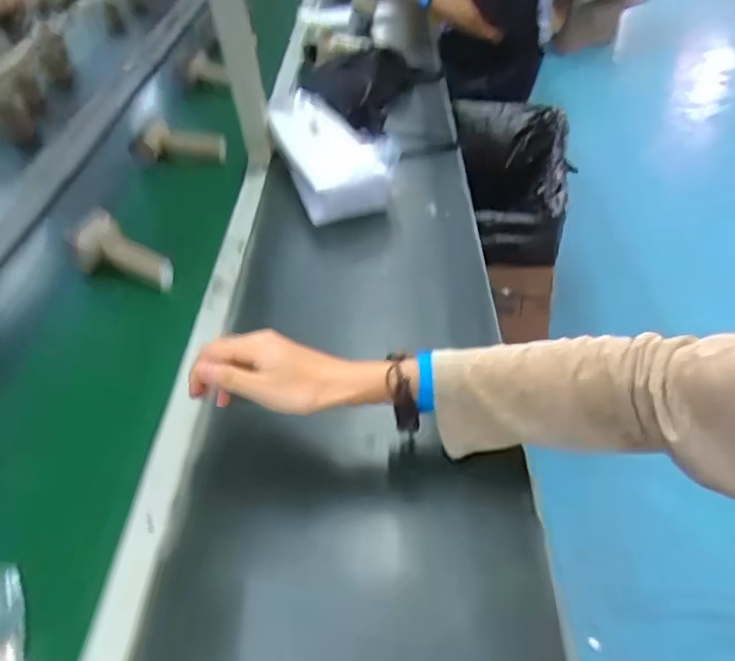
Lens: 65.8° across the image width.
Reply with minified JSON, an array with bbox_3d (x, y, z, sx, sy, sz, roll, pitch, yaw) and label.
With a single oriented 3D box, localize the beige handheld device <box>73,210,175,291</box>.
[{"bbox_3d":[-0.301,-0.100,0.703,0.144,0.069,0.039,22,48,11],"label":"beige handheld device"}]

